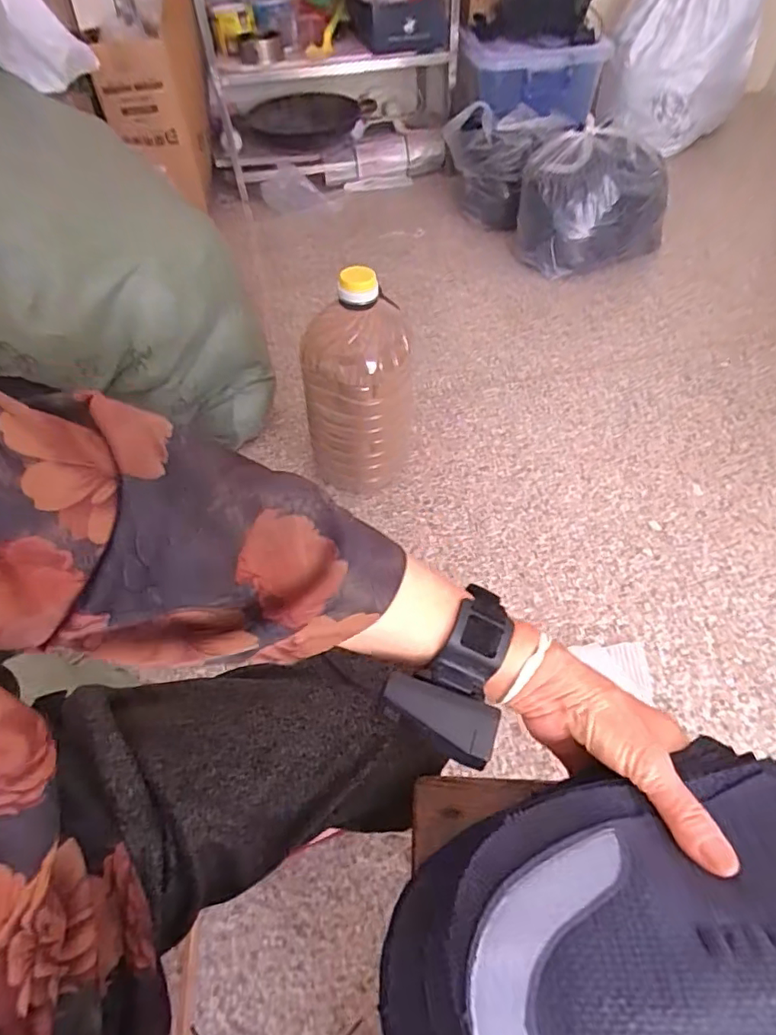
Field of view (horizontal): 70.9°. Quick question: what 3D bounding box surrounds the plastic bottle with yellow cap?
[{"bbox_3d":[-0.045,-0.250,0.955,0.175,0.375,0.215,7,55,7],"label":"plastic bottle with yellow cap"}]

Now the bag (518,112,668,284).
[{"bbox_3d":[0.493,-0.760,1.316,0.346,0.264,0.196,-19,55,-11],"label":"bag"}]

